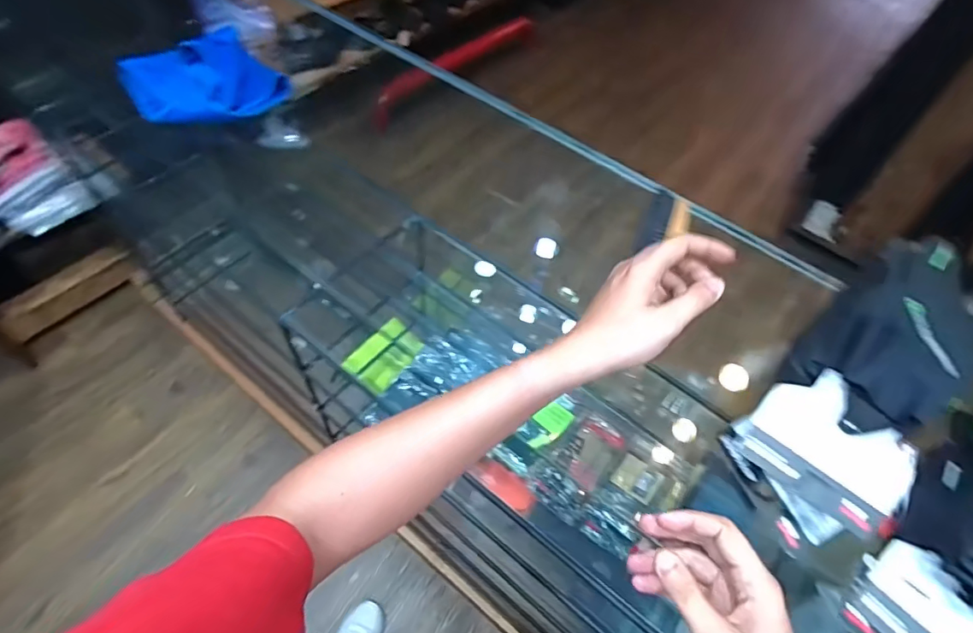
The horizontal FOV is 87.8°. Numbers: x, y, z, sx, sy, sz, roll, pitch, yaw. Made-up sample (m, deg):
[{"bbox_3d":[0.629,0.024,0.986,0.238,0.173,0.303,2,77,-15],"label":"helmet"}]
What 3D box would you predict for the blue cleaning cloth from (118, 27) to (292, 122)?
[{"bbox_3d":[-0.376,-0.312,0.694,0.147,0.059,0.175,36,60,19],"label":"blue cleaning cloth"}]

